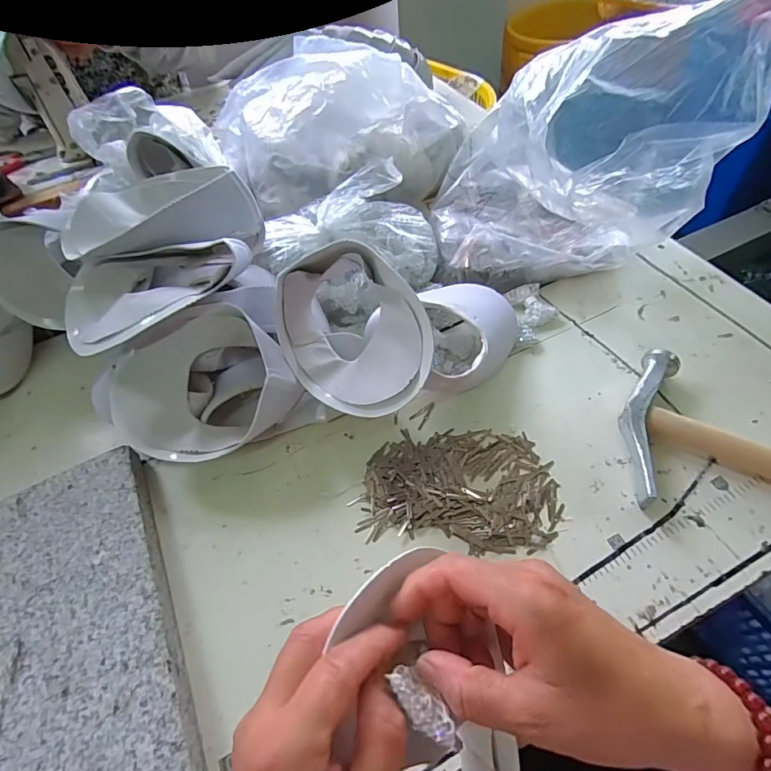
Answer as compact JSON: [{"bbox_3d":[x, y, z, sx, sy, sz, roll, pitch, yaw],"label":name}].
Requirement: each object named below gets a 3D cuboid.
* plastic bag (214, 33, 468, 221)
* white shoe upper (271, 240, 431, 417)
[{"bbox_3d":[-0.044,-0.330,0.570,0.290,0.128,0.261,-26,56,-13],"label":"plastic bag"},{"bbox_3d":[-0.015,-0.046,0.390,0.155,0.122,0.078,46,25,22],"label":"white shoe upper"}]

